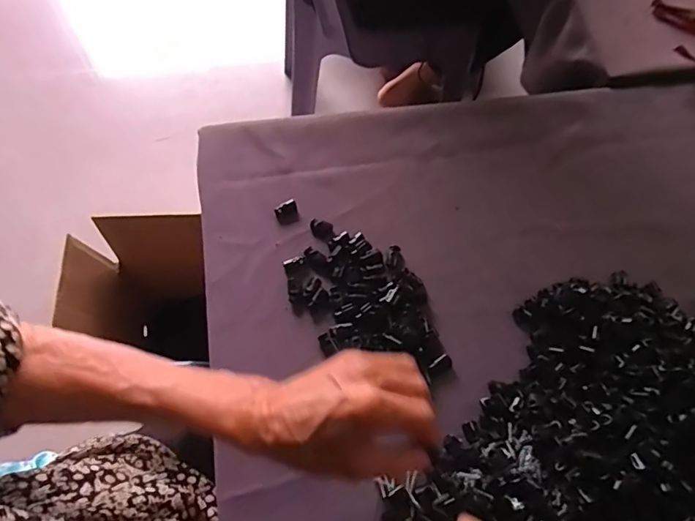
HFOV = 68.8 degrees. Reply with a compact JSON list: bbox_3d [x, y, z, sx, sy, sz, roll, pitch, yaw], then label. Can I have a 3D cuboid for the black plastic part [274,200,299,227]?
[{"bbox_3d":[-0.057,-0.045,0.476,0.021,0.004,0.023,-14,68,-8],"label":"black plastic part"}]

